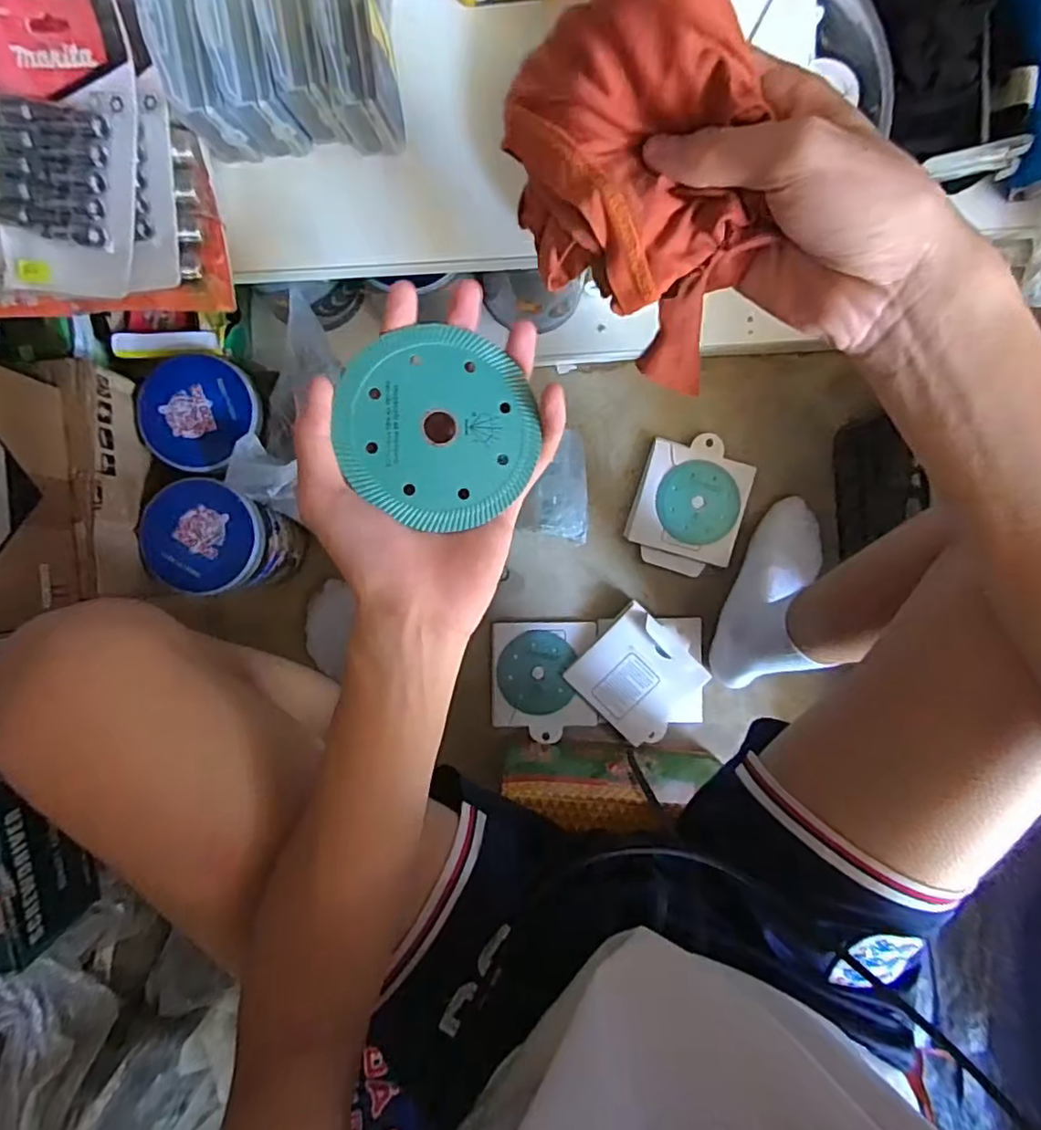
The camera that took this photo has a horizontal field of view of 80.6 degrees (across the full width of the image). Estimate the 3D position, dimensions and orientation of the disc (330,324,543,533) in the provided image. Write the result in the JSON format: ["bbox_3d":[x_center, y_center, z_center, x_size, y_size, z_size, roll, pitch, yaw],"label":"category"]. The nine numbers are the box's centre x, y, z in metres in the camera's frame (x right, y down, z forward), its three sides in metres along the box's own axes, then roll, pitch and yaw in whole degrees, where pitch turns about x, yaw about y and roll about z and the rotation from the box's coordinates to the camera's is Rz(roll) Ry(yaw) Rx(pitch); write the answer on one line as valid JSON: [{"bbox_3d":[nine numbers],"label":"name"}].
[{"bbox_3d":[-0.040,-0.068,0.305,0.094,0.004,0.095,0,88,-12],"label":"disc"}]

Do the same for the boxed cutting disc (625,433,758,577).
[{"bbox_3d":[0.212,-0.075,0.763,0.132,0.017,0.167,15,91,-2],"label":"boxed cutting disc"}]

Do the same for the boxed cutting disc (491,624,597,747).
[{"bbox_3d":[0.030,0.144,0.765,0.128,0.013,0.142,0,92,-1],"label":"boxed cutting disc"}]

